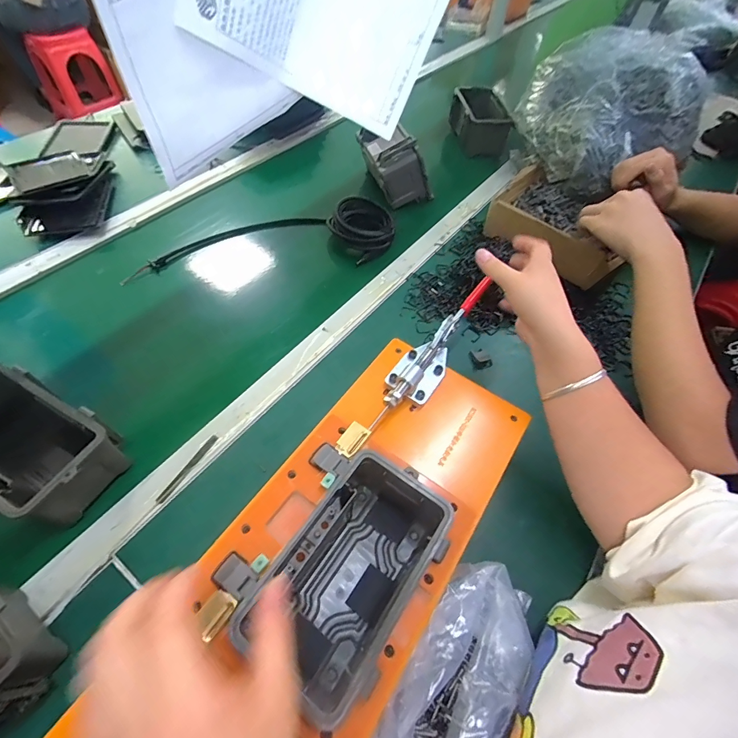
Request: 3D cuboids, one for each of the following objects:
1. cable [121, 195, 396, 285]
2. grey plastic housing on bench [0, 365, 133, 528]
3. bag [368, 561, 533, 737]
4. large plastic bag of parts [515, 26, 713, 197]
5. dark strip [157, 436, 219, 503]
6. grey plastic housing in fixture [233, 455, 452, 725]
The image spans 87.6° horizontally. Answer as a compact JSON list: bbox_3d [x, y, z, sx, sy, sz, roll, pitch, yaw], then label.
[{"bbox_3d":[-0.170,-0.220,0.646,0.429,0.043,0.127,-10,57,-10],"label":"cable"},{"bbox_3d":[-0.363,0.077,0.411,0.183,0.075,0.104,28,59,15],"label":"grey plastic housing on bench"},{"bbox_3d":[0.064,0.243,0.285,0.081,0.050,0.188,31,60,16],"label":"bag"},{"bbox_3d":[0.431,-0.487,0.712,0.246,0.170,0.311,-18,59,-15],"label":"large plastic bag of parts"},{"bbox_3d":[-0.206,0.112,0.439,0.010,0.004,0.089,26,58,14],"label":"dark strip"},{"bbox_3d":[-0.014,0.171,0.330,0.106,0.079,0.170,28,59,15],"label":"grey plastic housing in fixture"}]

